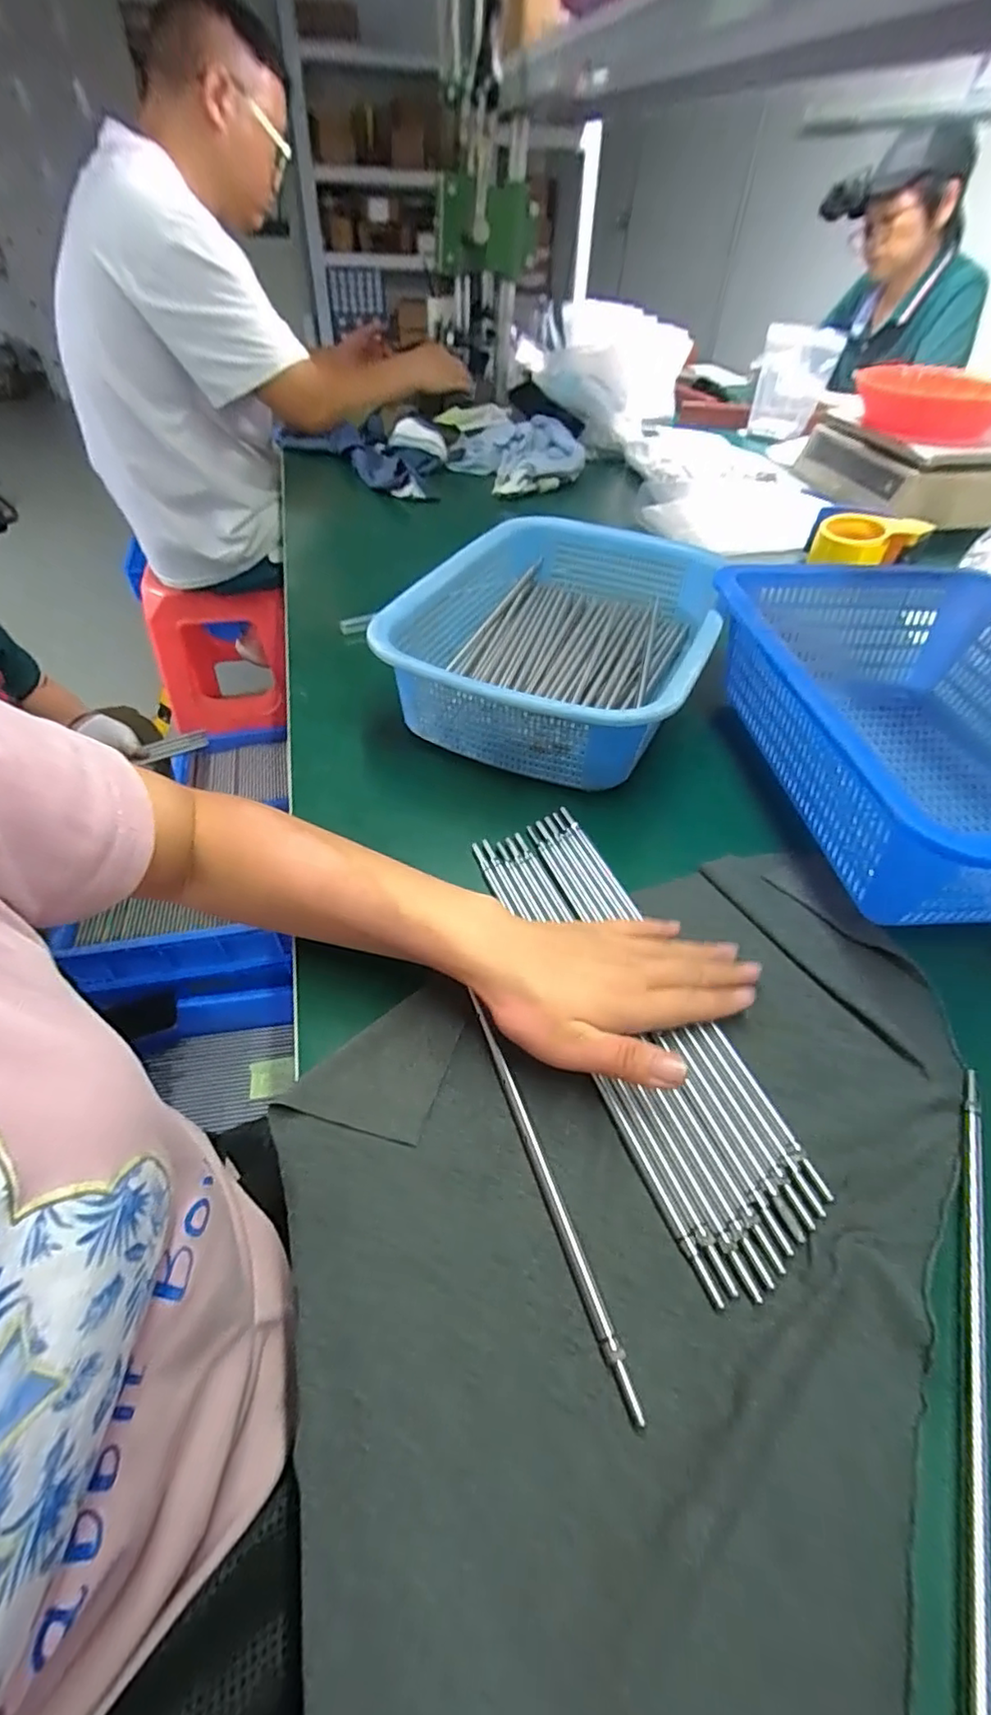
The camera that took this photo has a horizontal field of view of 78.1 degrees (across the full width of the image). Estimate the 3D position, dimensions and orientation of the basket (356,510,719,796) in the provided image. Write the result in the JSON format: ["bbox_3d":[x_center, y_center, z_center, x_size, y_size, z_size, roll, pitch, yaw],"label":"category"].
[{"bbox_3d":[0.062,-0.195,0.553,0.243,0.094,0.333,18,49,15],"label":"basket"}]

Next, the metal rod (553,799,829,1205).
[{"bbox_3d":[0.102,0.062,0.368,0.008,0.007,0.278,-15,49,-15],"label":"metal rod"}]

